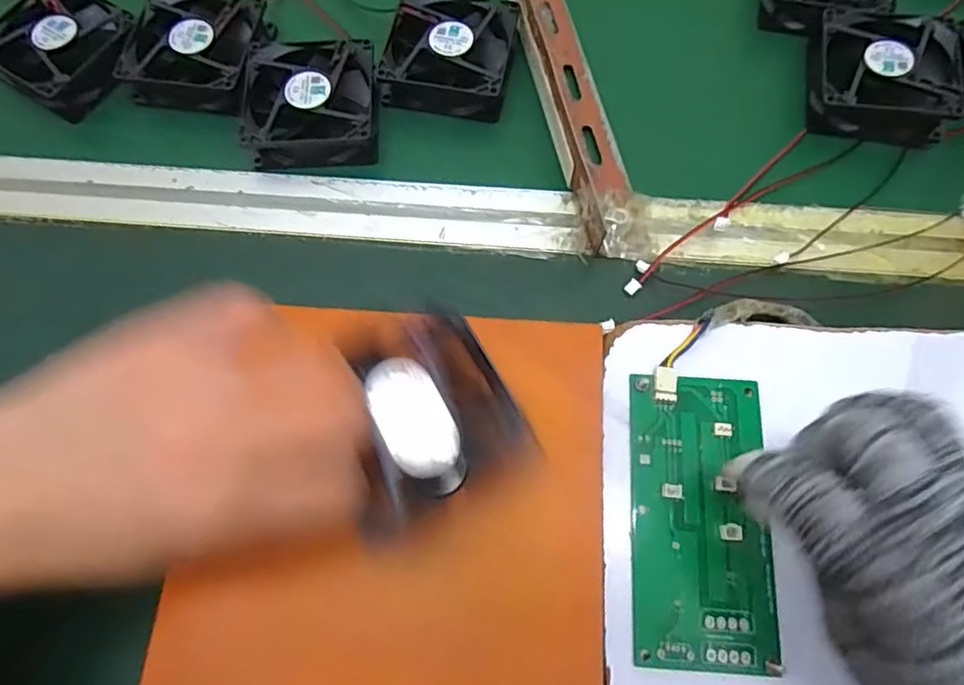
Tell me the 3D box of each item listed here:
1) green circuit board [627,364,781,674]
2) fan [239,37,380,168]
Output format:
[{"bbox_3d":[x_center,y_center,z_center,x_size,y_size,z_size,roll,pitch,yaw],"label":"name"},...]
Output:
[{"bbox_3d":[0.105,0.081,0.280,0.064,0.007,0.134,3,69,2],"label":"green circuit board"},{"bbox_3d":[-0.107,-0.153,0.378,0.080,0.026,0.086,-1,69,1],"label":"fan"}]

